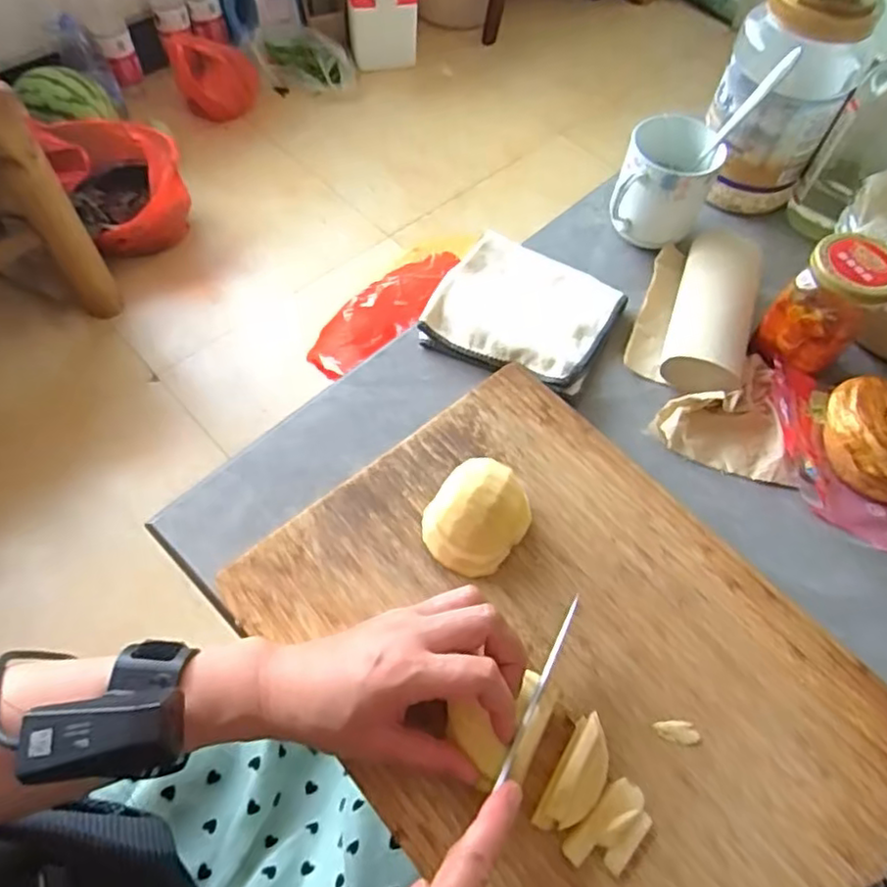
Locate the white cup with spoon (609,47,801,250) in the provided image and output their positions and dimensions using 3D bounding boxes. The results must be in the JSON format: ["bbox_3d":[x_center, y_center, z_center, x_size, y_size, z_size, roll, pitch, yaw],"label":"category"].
[{"bbox_3d":[0.201,-0.241,0.554,0.085,0.130,0.105,28,62,12],"label":"white cup with spoon"}]

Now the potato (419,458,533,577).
[{"bbox_3d":[0.022,0.047,0.424,0.057,0.033,0.068,36,64,16],"label":"potato"}]

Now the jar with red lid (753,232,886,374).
[{"bbox_3d":[0.299,-0.109,0.506,0.067,0.087,0.061,2,60,-3],"label":"jar with red lid"}]

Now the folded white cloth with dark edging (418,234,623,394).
[{"bbox_3d":[0.069,-0.115,0.549,0.138,0.022,0.132,27,62,11],"label":"folded white cloth with dark edging"}]

